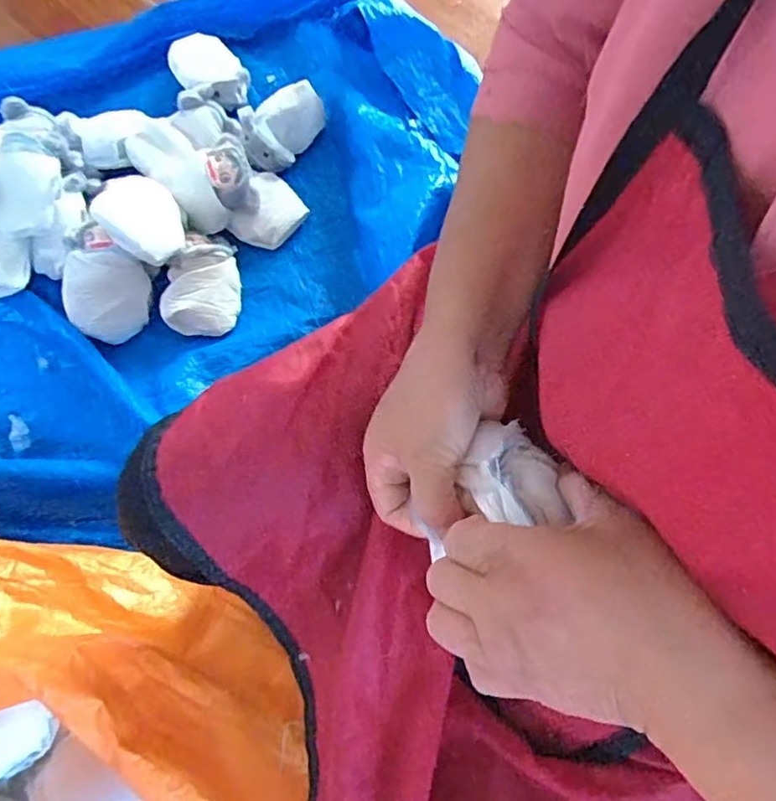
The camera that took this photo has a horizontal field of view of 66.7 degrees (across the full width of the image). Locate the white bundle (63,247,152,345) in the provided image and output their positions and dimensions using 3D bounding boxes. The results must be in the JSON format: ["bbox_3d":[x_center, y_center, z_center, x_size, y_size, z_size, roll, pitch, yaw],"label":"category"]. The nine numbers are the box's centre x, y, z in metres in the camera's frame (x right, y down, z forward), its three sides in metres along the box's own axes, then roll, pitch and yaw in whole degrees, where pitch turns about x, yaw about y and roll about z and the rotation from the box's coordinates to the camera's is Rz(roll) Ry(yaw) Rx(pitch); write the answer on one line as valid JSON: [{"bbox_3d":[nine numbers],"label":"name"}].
[{"bbox_3d":[-0.424,-0.157,0.886,0.114,0.080,0.116,0,70,1],"label":"white bundle"}]

